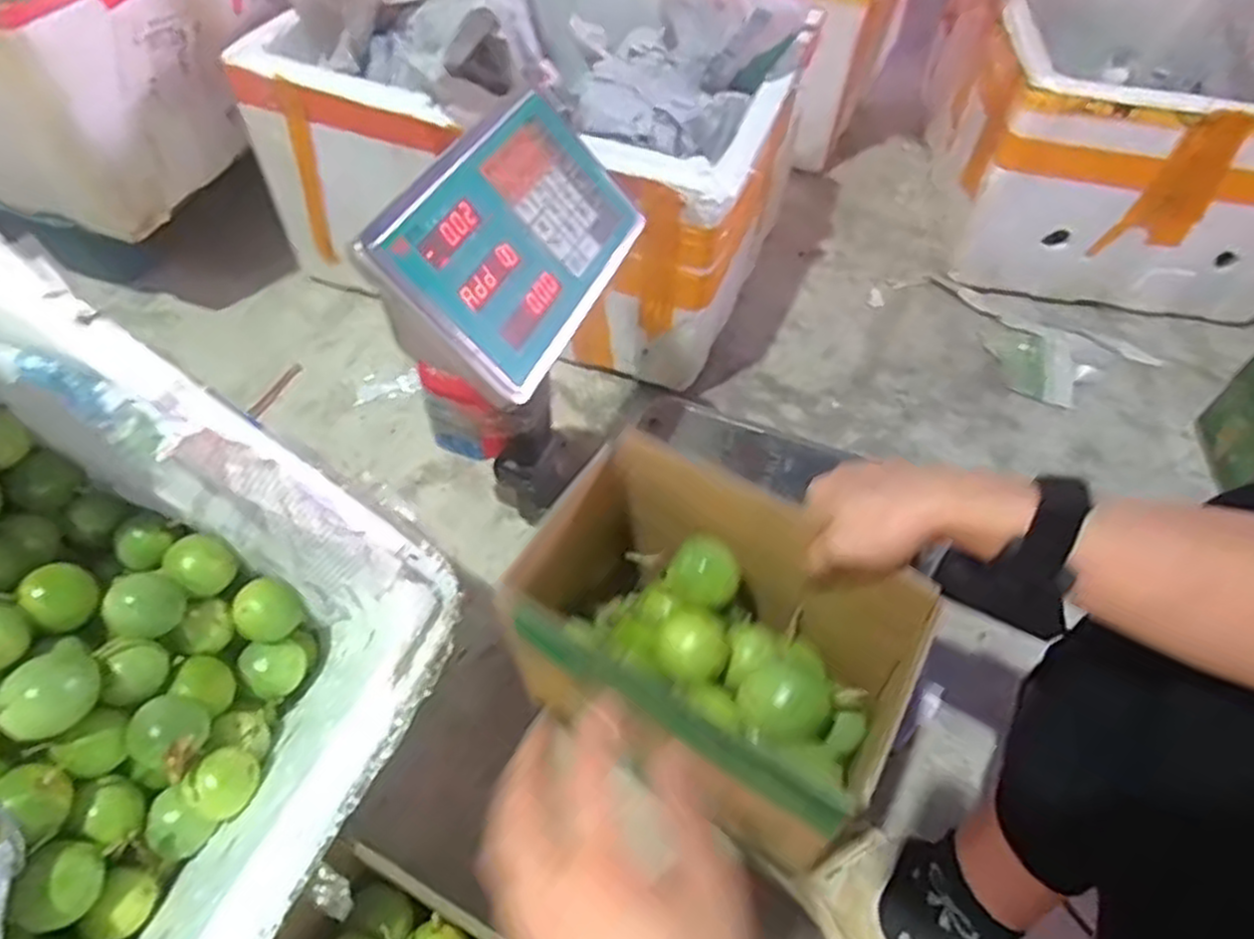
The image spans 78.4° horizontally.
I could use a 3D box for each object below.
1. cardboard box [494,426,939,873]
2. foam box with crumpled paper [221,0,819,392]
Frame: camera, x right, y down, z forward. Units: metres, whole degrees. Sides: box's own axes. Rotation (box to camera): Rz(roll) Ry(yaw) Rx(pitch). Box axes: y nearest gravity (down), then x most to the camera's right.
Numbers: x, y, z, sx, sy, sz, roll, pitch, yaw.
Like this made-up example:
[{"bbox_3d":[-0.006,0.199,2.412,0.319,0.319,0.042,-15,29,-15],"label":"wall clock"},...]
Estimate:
[{"bbox_3d":[0.050,0.103,0.505,0.240,0.148,0.136,26,55,17],"label":"cardboard box"},{"bbox_3d":[-0.100,-0.434,0.980,0.572,0.359,0.429,20,53,12],"label":"foam box with crumpled paper"}]

